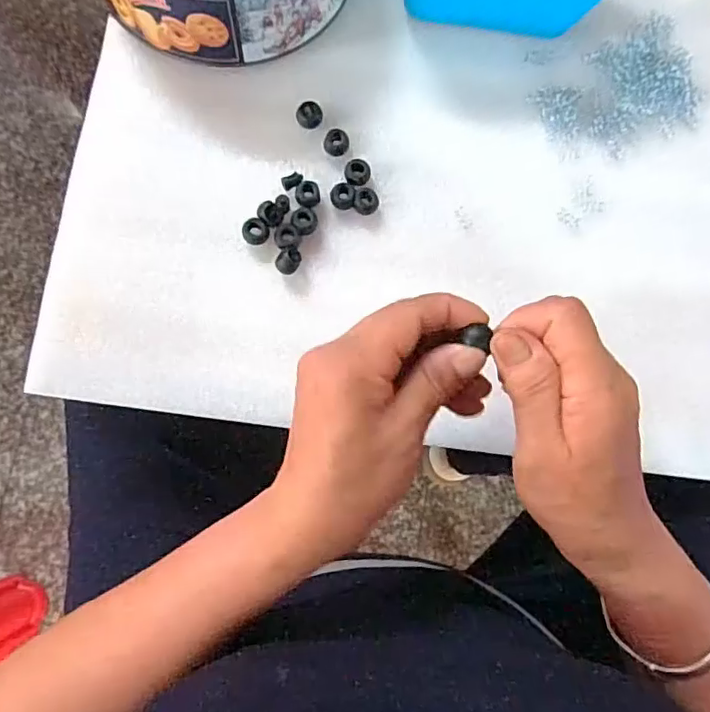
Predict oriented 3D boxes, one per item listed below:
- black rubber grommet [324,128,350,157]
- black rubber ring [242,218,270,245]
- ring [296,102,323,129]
[{"bbox_3d":[-0.013,-0.149,0.394,0.017,0.010,0.018,1,81,-3],"label":"black rubber grommet"},{"bbox_3d":[-0.066,-0.083,0.382,0.017,0.009,0.017,1,81,-3],"label":"black rubber ring"},{"bbox_3d":[-0.032,-0.167,0.394,0.018,0.010,0.015,-10,82,-5],"label":"ring"}]

